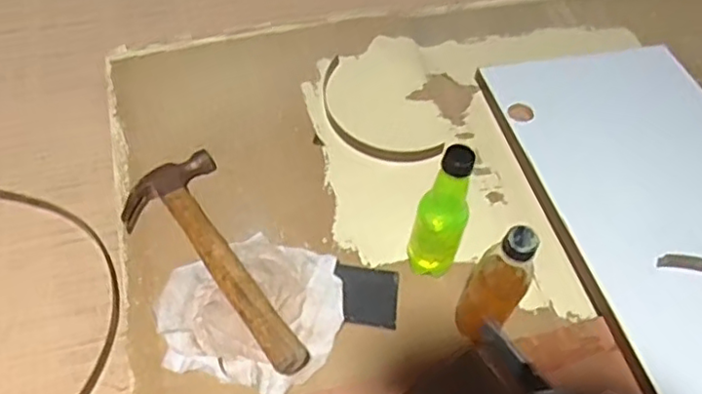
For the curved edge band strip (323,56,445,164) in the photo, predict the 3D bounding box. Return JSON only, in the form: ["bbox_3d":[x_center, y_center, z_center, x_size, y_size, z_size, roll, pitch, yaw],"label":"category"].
[{"bbox_3d":[0.020,-0.108,0.895,0.094,0.015,0.223,-36,64,-27],"label":"curved edge band strip"}]

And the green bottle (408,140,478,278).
[{"bbox_3d":[0.097,0.024,0.682,0.048,0.192,0.046,-21,58,-19],"label":"green bottle"}]

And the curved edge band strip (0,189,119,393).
[{"bbox_3d":[-0.380,0.118,0.706,0.235,0.012,0.369,-8,55,-10],"label":"curved edge band strip"}]

